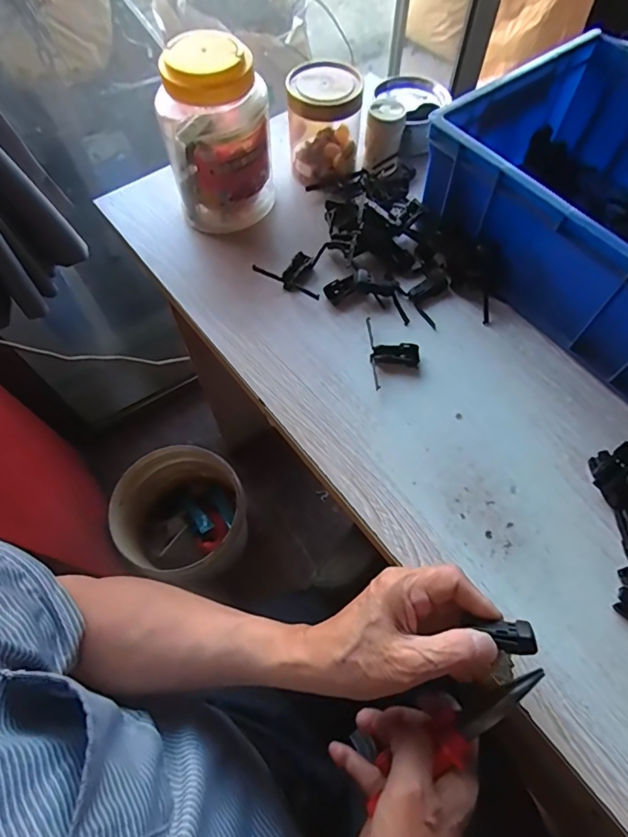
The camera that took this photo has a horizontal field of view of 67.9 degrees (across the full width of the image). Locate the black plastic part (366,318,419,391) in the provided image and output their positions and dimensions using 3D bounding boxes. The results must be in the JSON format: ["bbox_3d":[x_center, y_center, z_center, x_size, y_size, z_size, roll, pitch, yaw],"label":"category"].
[{"bbox_3d":[0.081,-0.066,0.471,0.049,0.009,0.081,0,64,0],"label":"black plastic part"}]

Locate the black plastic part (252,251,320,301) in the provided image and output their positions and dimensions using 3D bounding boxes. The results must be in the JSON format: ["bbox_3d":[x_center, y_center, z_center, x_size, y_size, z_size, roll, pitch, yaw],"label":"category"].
[{"bbox_3d":[-0.021,-0.168,0.526,0.079,0.015,0.050,24,67,11],"label":"black plastic part"}]

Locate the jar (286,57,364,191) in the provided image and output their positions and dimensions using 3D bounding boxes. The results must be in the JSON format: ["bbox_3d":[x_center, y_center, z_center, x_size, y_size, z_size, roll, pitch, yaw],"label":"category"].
[{"bbox_3d":[0.012,-0.352,0.557,0.085,0.100,0.092,0,64,0],"label":"jar"}]

